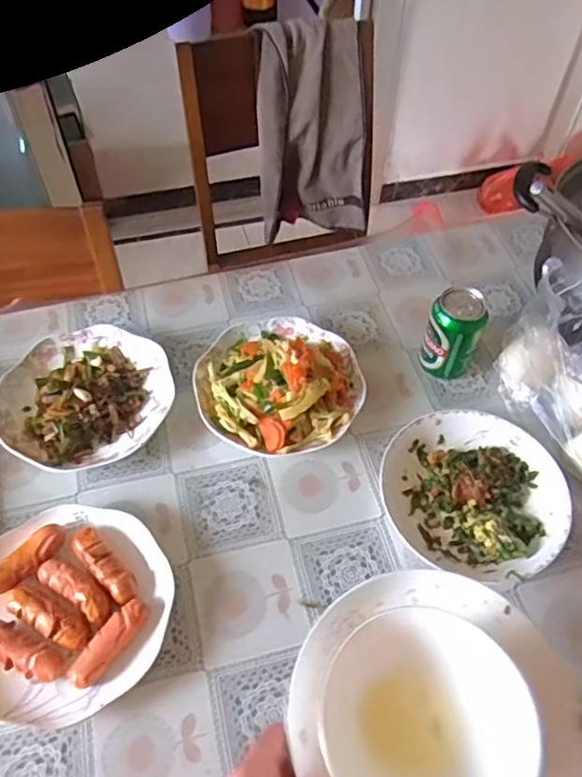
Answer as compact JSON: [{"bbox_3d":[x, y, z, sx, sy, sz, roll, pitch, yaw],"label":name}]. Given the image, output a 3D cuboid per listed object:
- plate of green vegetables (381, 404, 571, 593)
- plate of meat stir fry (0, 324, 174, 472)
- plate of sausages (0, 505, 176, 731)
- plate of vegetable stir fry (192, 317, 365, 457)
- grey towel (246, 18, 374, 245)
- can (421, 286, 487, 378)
[{"bbox_3d":[0.198,0.118,0.667,0.184,0.042,0.194,1,55,-1],"label":"plate of green vegetables"},{"bbox_3d":[-0.247,0.009,0.735,0.199,0.044,0.187,1,55,-1],"label":"plate of meat stir fry"},{"bbox_3d":[-0.218,0.212,0.591,0.195,0.041,0.195,1,55,-1],"label":"plate of sausages"},{"bbox_3d":[-0.016,-0.015,0.736,0.195,0.076,0.196,1,55,-1],"label":"plate of vegetable stir fry"},{"bbox_3d":[0.050,-0.543,1.311,0.245,0.417,0.106,-5,55,-5],"label":"grey towel"},{"bbox_3d":[0.197,-0.062,0.751,0.063,0.117,0.059,1,55,-1],"label":"can"}]

